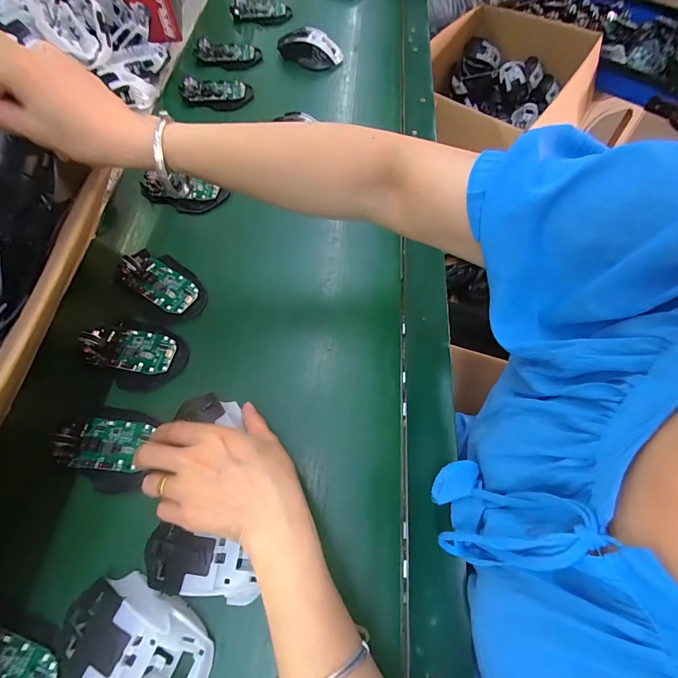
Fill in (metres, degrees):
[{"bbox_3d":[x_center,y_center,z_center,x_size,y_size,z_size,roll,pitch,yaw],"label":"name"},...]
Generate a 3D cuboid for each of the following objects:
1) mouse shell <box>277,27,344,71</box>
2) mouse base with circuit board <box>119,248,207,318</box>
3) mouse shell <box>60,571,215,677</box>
[{"bbox_3d":[-0.052,-0.511,0.642,0.117,0.041,0.047,11,63,6],"label":"mouse shell"},{"bbox_3d":[-0.203,-0.071,0.425,0.104,0.026,0.059,29,67,14],"label":"mouse base with circuit board"},{"bbox_3d":[-0.151,0.223,0.272,0.112,0.029,0.066,13,64,7],"label":"mouse shell"}]

